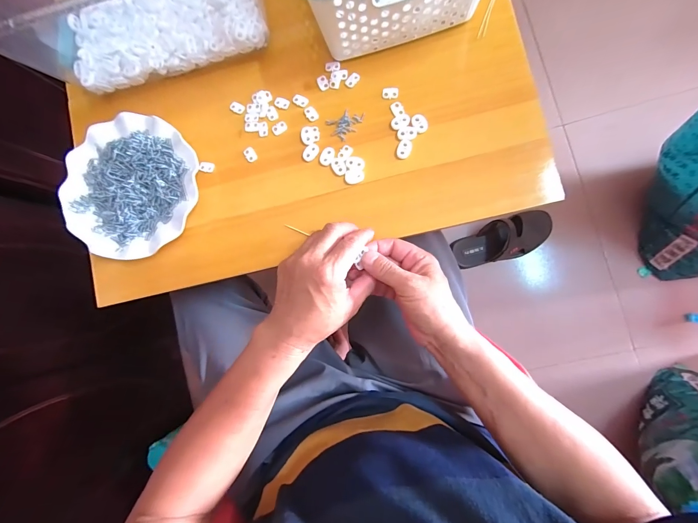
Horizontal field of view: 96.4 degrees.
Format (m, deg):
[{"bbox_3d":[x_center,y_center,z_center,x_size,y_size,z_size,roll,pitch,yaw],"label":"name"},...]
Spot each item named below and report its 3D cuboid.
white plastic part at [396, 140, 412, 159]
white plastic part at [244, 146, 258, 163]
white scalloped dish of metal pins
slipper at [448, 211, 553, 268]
[{"bbox_3d":[0.066,-0.134,0.371,0.016,0.004,0.023,17,89,8],"label":"white plastic part"},{"bbox_3d":[-0.127,-0.138,0.403,0.014,0.004,0.020,-35,83,4],"label":"white plastic part"},{"bbox_3d":[-0.282,-0.093,0.410,0.181,0.027,0.176,0,86,7],"label":"white scalloped dish of metal pins"},{"bbox_3d":[0.388,-0.054,0.792,0.246,0.070,0.103,-16,84,6],"label":"slipper"}]

